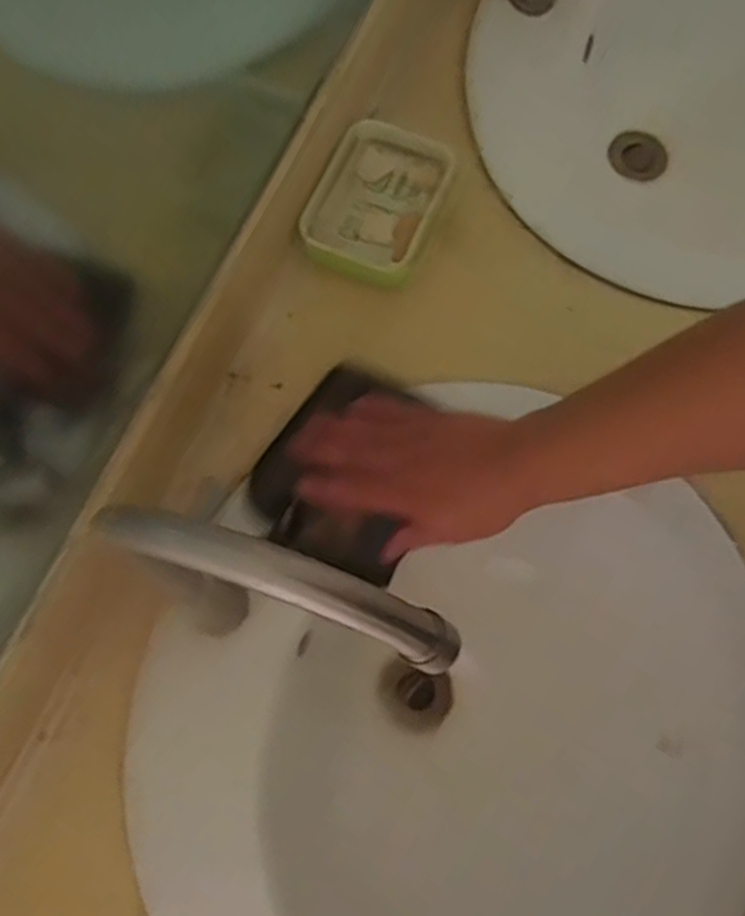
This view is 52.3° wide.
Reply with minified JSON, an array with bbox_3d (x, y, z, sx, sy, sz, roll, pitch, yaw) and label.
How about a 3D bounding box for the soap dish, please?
[{"bbox_3d":[0.002,-0.214,0.634,0.101,0.023,0.137,21,75,7],"label":"soap dish"}]

